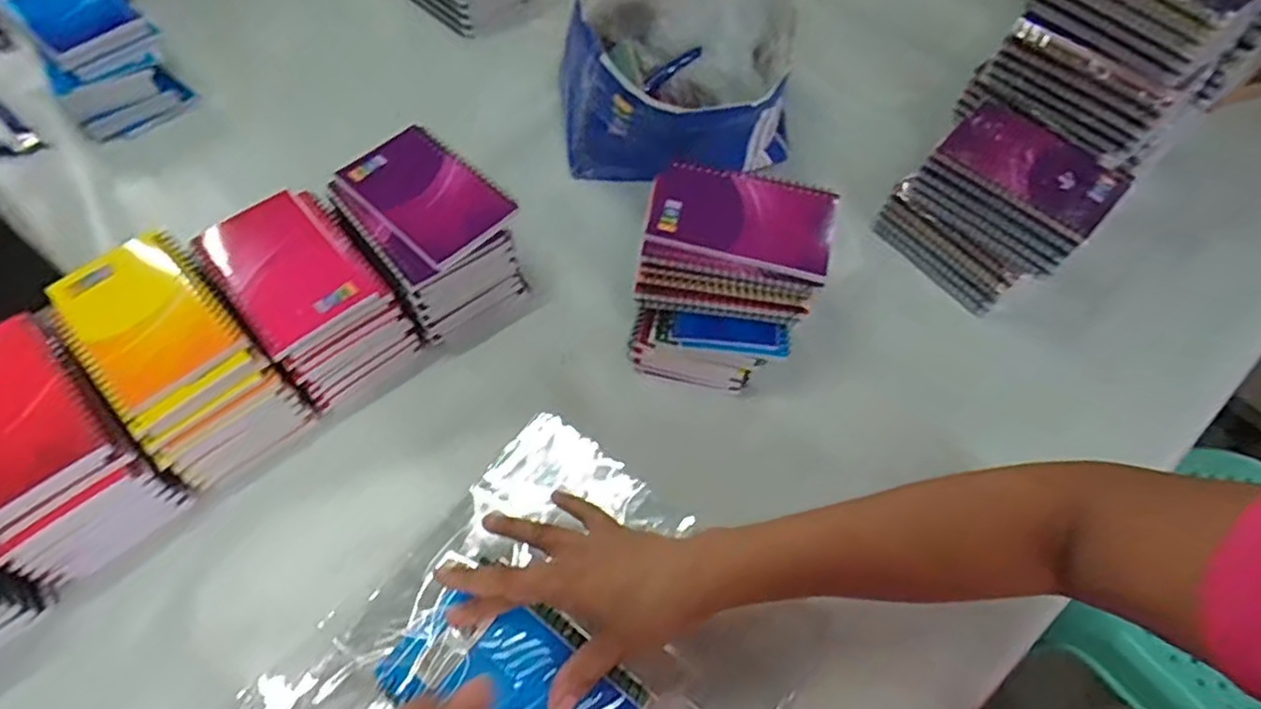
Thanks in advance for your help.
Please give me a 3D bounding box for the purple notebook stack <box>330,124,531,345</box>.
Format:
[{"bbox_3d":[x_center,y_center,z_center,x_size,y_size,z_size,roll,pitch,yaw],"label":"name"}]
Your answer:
[{"bbox_3d":[-0.159,-0.094,0.555,0.105,0.094,0.139,-37,68,-23],"label":"purple notebook stack"}]

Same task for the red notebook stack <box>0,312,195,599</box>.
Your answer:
[{"bbox_3d":[-0.381,0.060,0.458,0.091,0.087,0.146,-37,68,-23],"label":"red notebook stack"}]

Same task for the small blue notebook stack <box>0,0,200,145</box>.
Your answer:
[{"bbox_3d":[-0.507,-0.284,0.655,0.153,0.081,0.101,39,64,18],"label":"small blue notebook stack"}]

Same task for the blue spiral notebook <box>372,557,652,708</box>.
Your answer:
[{"bbox_3d":[-0.067,0.187,0.398,0.129,0.007,0.089,35,63,16],"label":"blue spiral notebook"}]

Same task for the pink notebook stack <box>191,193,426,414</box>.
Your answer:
[{"bbox_3d":[-0.242,-0.044,0.530,0.094,0.084,0.138,-36,67,-23],"label":"pink notebook stack"}]

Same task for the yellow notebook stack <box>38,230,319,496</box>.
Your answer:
[{"bbox_3d":[-0.316,0.006,0.497,0.089,0.086,0.154,-39,69,-24],"label":"yellow notebook stack"}]

